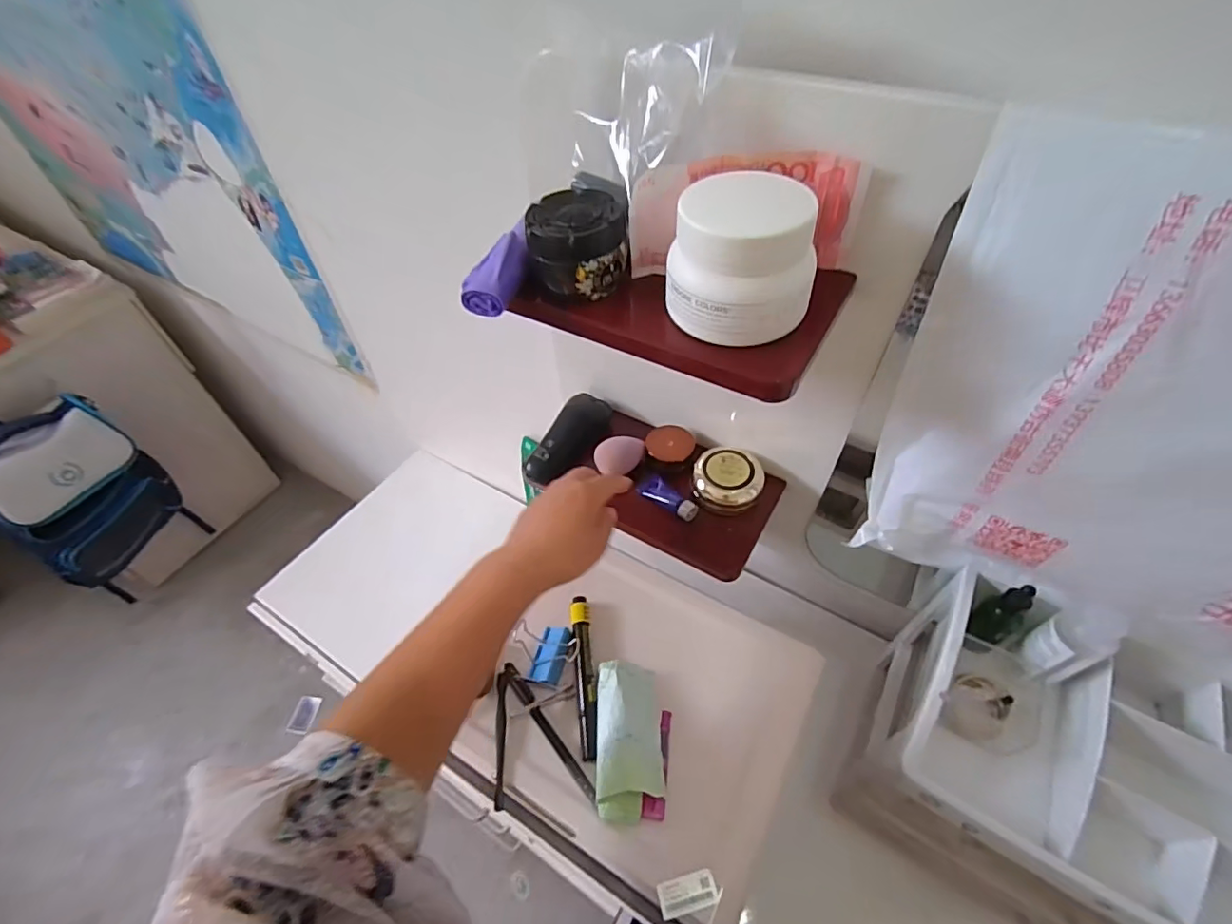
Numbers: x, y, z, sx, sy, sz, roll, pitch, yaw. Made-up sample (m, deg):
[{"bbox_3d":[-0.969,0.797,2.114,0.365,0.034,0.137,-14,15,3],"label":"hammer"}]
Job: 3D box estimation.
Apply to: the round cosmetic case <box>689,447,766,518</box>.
[{"bbox_3d":[0.112,0.019,0.546,0.068,0.034,0.056,14,52,14],"label":"round cosmetic case"}]

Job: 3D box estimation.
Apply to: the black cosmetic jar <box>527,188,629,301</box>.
[{"bbox_3d":[-0.027,-0.151,0.373,0.064,0.044,0.067,-1,50,2],"label":"black cosmetic jar"}]

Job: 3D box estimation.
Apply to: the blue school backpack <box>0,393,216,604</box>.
[{"bbox_3d":[-1.228,0.113,1.300,0.179,0.487,0.300,19,54,18],"label":"blue school backpack"}]

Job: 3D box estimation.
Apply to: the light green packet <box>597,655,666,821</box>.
[{"bbox_3d":[0.010,0.215,0.428,0.050,0.031,0.113,-3,50,1],"label":"light green packet"}]

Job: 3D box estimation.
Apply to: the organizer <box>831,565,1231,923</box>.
[{"bbox_3d":[0.387,0.270,0.476,0.270,0.210,0.207,24,56,21],"label":"organizer"}]

